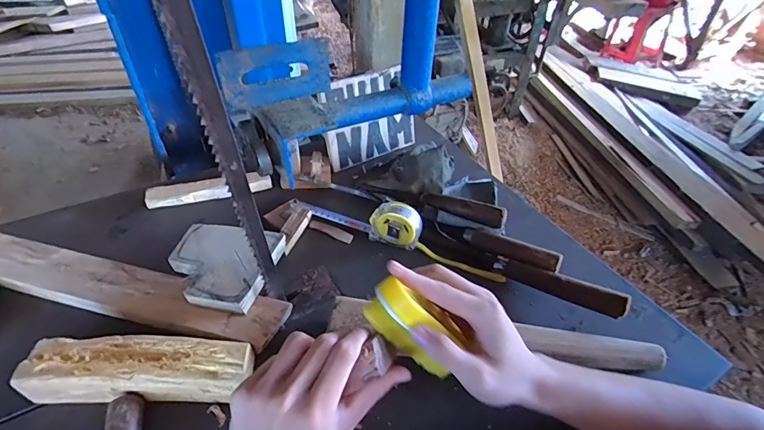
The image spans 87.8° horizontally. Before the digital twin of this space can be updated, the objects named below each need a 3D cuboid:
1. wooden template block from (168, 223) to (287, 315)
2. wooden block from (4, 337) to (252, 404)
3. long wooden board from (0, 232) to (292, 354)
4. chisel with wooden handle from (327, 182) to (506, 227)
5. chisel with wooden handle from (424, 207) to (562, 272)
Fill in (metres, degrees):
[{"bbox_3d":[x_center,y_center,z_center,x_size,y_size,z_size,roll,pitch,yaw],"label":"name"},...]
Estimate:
[{"bbox_3d":[-0.194,0.060,0.480,0.121,0.019,0.112,8,43,7],"label":"wooden template block"},{"bbox_3d":[-0.239,0.157,0.400,0.211,0.046,0.057,0,42,-2],"label":"wooden block"},{"bbox_3d":[-0.341,0.083,0.482,0.465,0.024,0.065,11,43,9],"label":"long wooden board"},{"bbox_3d":[0.048,-0.024,0.609,0.272,0.039,0.029,17,44,15],"label":"chisel with wooden handle"},{"bbox_3d":[0.143,0.031,0.549,0.193,0.027,0.033,28,48,26],"label":"chisel with wooden handle"}]

